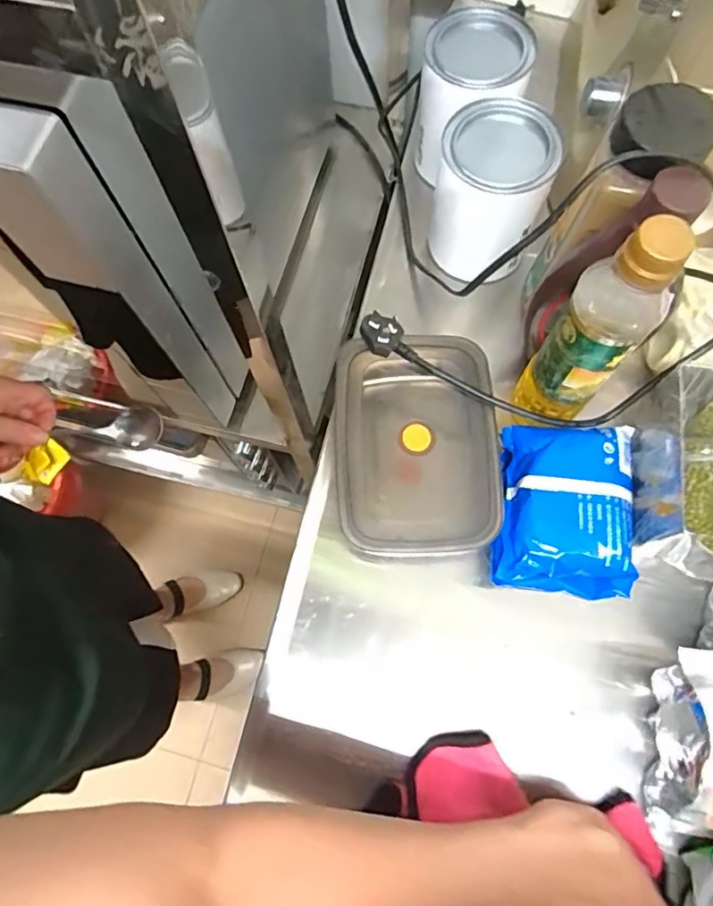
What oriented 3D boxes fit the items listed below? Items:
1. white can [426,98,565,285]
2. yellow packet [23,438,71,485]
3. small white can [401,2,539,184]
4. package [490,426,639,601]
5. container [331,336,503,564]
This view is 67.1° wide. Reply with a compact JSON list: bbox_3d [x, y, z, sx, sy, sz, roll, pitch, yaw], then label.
[{"bbox_3d":[0.123,-0.235,0.499,0.093,0.124,0.089,-1,73,2],"label":"white can"},{"bbox_3d":[-0.630,0.022,1.091,0.062,0.020,0.088,39,80,-7],"label":"yellow packet"},{"bbox_3d":[0.112,-0.341,0.529,0.097,0.117,0.098,-1,73,2],"label":"small white can"},{"bbox_3d":[0.169,0.045,0.439,0.111,0.046,0.135,6,73,4],"label":"package"},{"bbox_3d":[0.050,0.002,0.495,0.135,0.122,0.177,-1,73,2],"label":"container"}]

